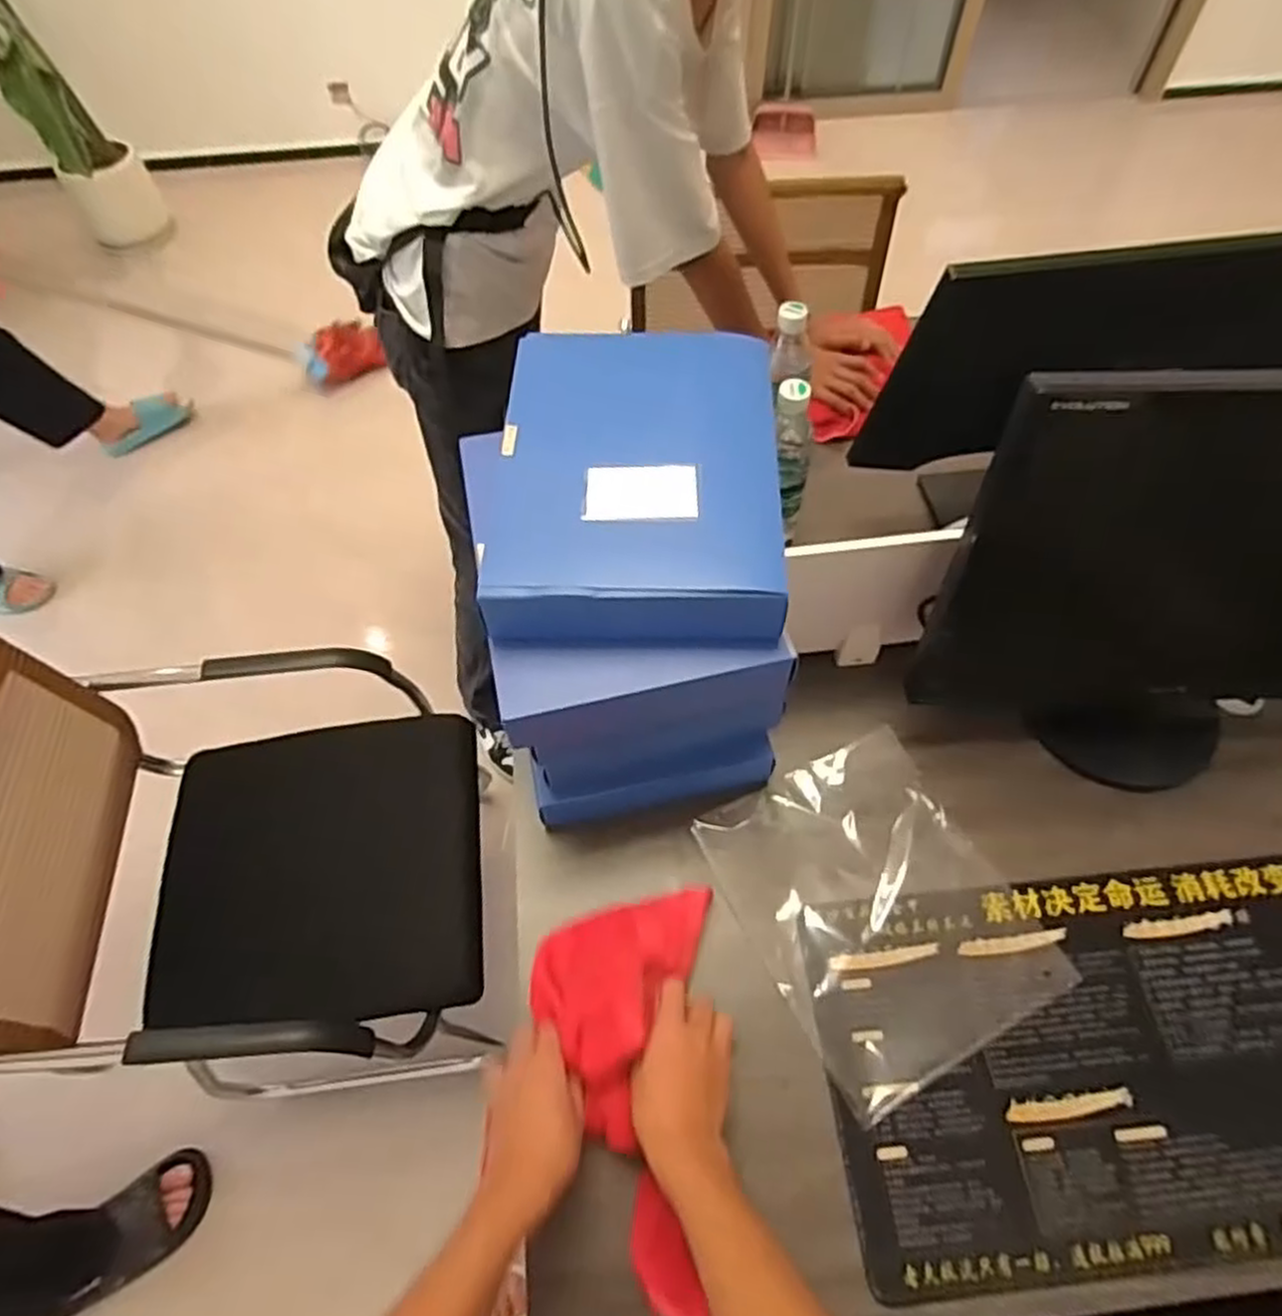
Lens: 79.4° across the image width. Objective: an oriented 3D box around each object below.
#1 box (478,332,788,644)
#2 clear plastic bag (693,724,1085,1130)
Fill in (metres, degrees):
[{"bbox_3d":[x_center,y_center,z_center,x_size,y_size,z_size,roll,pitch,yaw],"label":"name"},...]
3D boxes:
[{"bbox_3d":[-0.002,-0.161,0.668,0.228,0.068,0.307,1,59,2],"label":"box"},{"bbox_3d":[0.220,0.226,0.721,0.231,0.015,0.282,-24,61,-13],"label":"clear plastic bag"}]

